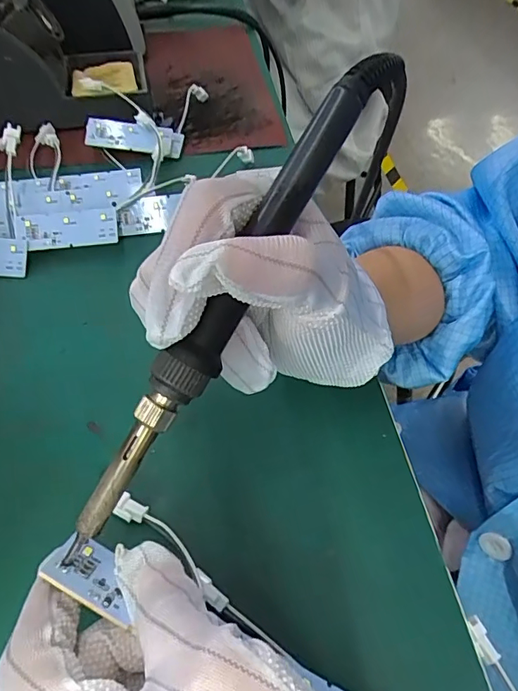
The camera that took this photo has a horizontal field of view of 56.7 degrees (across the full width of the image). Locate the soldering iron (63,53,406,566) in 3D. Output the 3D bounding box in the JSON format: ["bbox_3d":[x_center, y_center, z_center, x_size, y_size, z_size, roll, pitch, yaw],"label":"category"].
[{"bbox_3d":[-0.004,-0.016,0.160,0.024,0.021,0.195,32,87,21],"label":"soldering iron"}]

